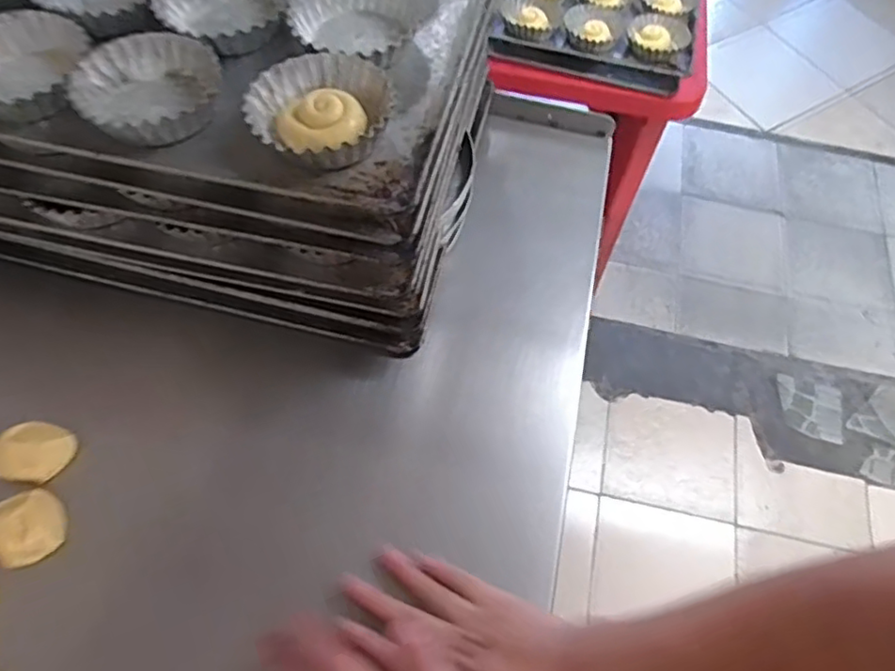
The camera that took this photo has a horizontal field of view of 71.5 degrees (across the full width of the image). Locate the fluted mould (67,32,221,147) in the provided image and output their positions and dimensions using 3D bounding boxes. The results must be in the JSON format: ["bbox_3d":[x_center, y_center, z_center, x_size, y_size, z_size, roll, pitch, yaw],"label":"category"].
[{"bbox_3d":[-0.209,-0.172,0.439,0.094,0.032,0.095,2,61,-3],"label":"fluted mould"}]

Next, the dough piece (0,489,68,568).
[{"bbox_3d":[-0.318,0.144,0.466,0.049,0.033,0.043,-38,70,-21],"label":"dough piece"}]

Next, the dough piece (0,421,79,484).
[{"bbox_3d":[-0.329,0.093,0.495,0.040,0.033,0.051,23,62,8],"label":"dough piece"}]

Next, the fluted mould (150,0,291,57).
[{"bbox_3d":[-0.171,-0.260,0.489,0.098,0.024,0.103,2,61,-3],"label":"fluted mould"}]

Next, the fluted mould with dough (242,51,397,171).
[{"bbox_3d":[-0.088,-0.155,0.429,0.097,0.028,0.096,13,61,3],"label":"fluted mould with dough"}]

